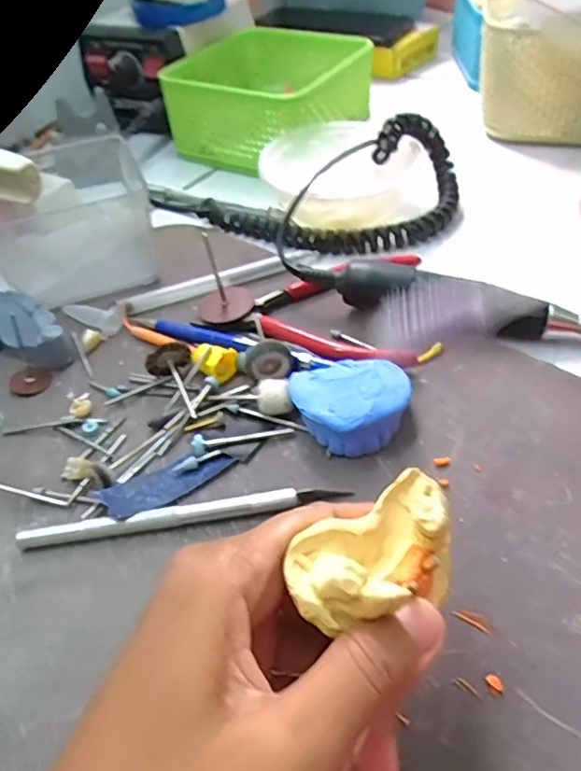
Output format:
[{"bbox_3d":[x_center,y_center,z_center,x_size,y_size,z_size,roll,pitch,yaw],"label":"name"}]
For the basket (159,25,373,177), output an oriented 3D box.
[{"bbox_3d":[-0.013,-0.229,0.483,0.124,0.064,0.123,23,52,24],"label":"basket"}]

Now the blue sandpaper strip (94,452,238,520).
[{"bbox_3d":[-0.054,0.041,0.265,0.055,0.005,0.022,-25,45,-30],"label":"blue sandpaper strip"}]

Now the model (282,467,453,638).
[{"bbox_3d":[0.027,0.049,0.174,0.055,0.027,0.032,-27,49,-20],"label":"model"}]

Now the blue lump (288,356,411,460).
[{"bbox_3d":[0.026,0.009,0.277,0.053,0.024,0.042,8,47,13],"label":"blue lump"}]

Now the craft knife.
[{"bbox_3d":[-0.044,0.053,0.252,0.134,0.007,0.009,-8,46,-3],"label":"craft knife"}]

